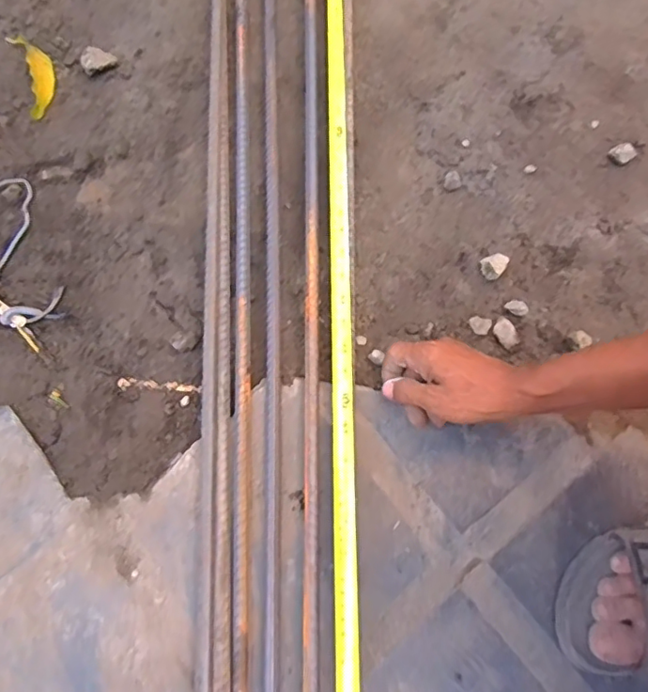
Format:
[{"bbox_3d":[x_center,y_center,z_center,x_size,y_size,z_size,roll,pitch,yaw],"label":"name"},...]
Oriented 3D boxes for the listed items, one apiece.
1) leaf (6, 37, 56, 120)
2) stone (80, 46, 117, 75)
[{"bbox_3d":[-0.332,-0.317,0.637,0.037,0.027,0.125,-21,76,-8],"label":"leaf"},{"bbox_3d":[-0.264,-0.333,0.652,0.038,0.025,0.025,-41,80,-12],"label":"stone"}]

